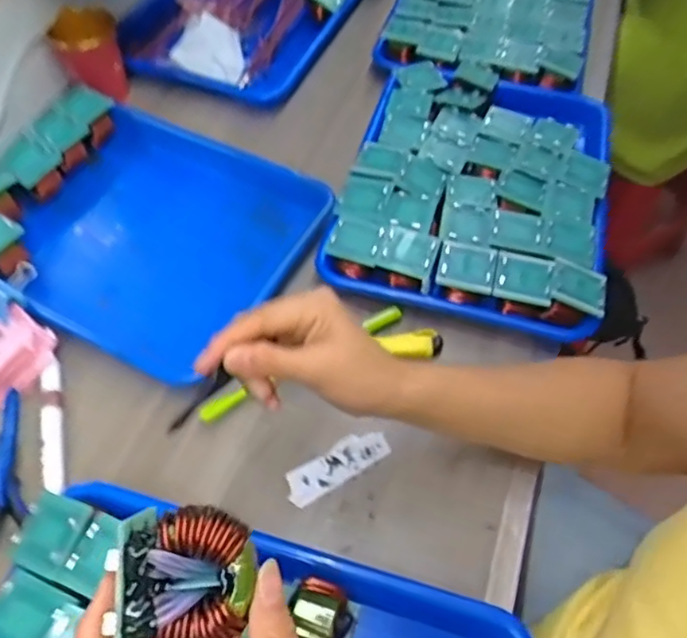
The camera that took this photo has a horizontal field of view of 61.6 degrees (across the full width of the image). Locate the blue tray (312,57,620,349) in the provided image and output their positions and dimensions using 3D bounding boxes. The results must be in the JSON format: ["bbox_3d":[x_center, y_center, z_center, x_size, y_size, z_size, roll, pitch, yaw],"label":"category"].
[{"bbox_3d":[0.134,-0.146,0.568,0.237,0.045,0.333,14,57,8],"label":"blue tray"}]

